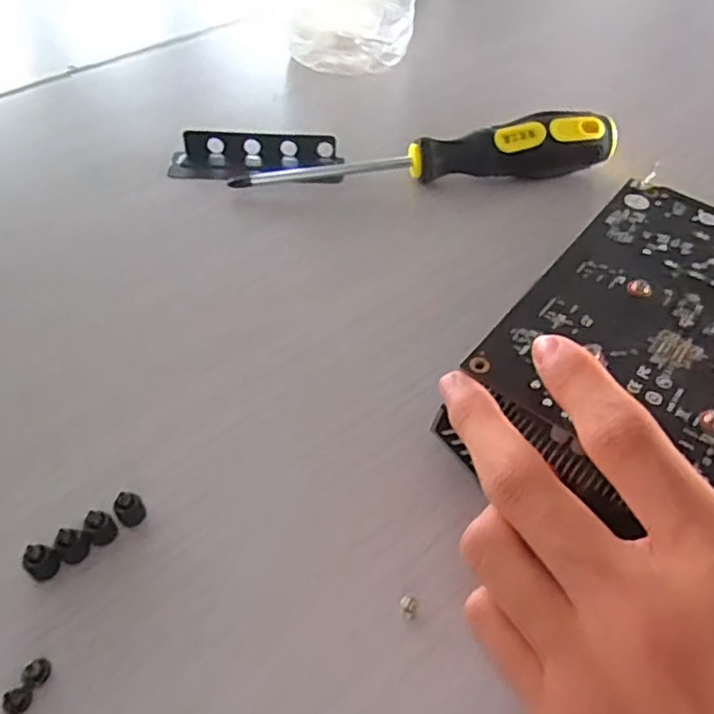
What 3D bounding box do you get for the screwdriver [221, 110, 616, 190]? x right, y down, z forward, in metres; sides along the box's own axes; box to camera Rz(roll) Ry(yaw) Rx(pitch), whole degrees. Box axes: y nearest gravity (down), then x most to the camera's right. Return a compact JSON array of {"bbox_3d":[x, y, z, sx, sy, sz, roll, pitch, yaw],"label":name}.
[{"bbox_3d":[0.037,-0.106,0.339,0.197,0.035,0.024,-4,49,-5],"label":"screwdriver"}]

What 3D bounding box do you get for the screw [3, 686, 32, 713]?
[{"bbox_3d":[-0.094,0.095,0.178,0.006,0.006,0.007,11,49,8],"label":"screw"}]

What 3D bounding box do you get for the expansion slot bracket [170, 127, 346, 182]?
[{"bbox_3d":[-0.055,-0.108,0.352,0.092,0.013,0.032,2,49,0],"label":"expansion slot bracket"}]

